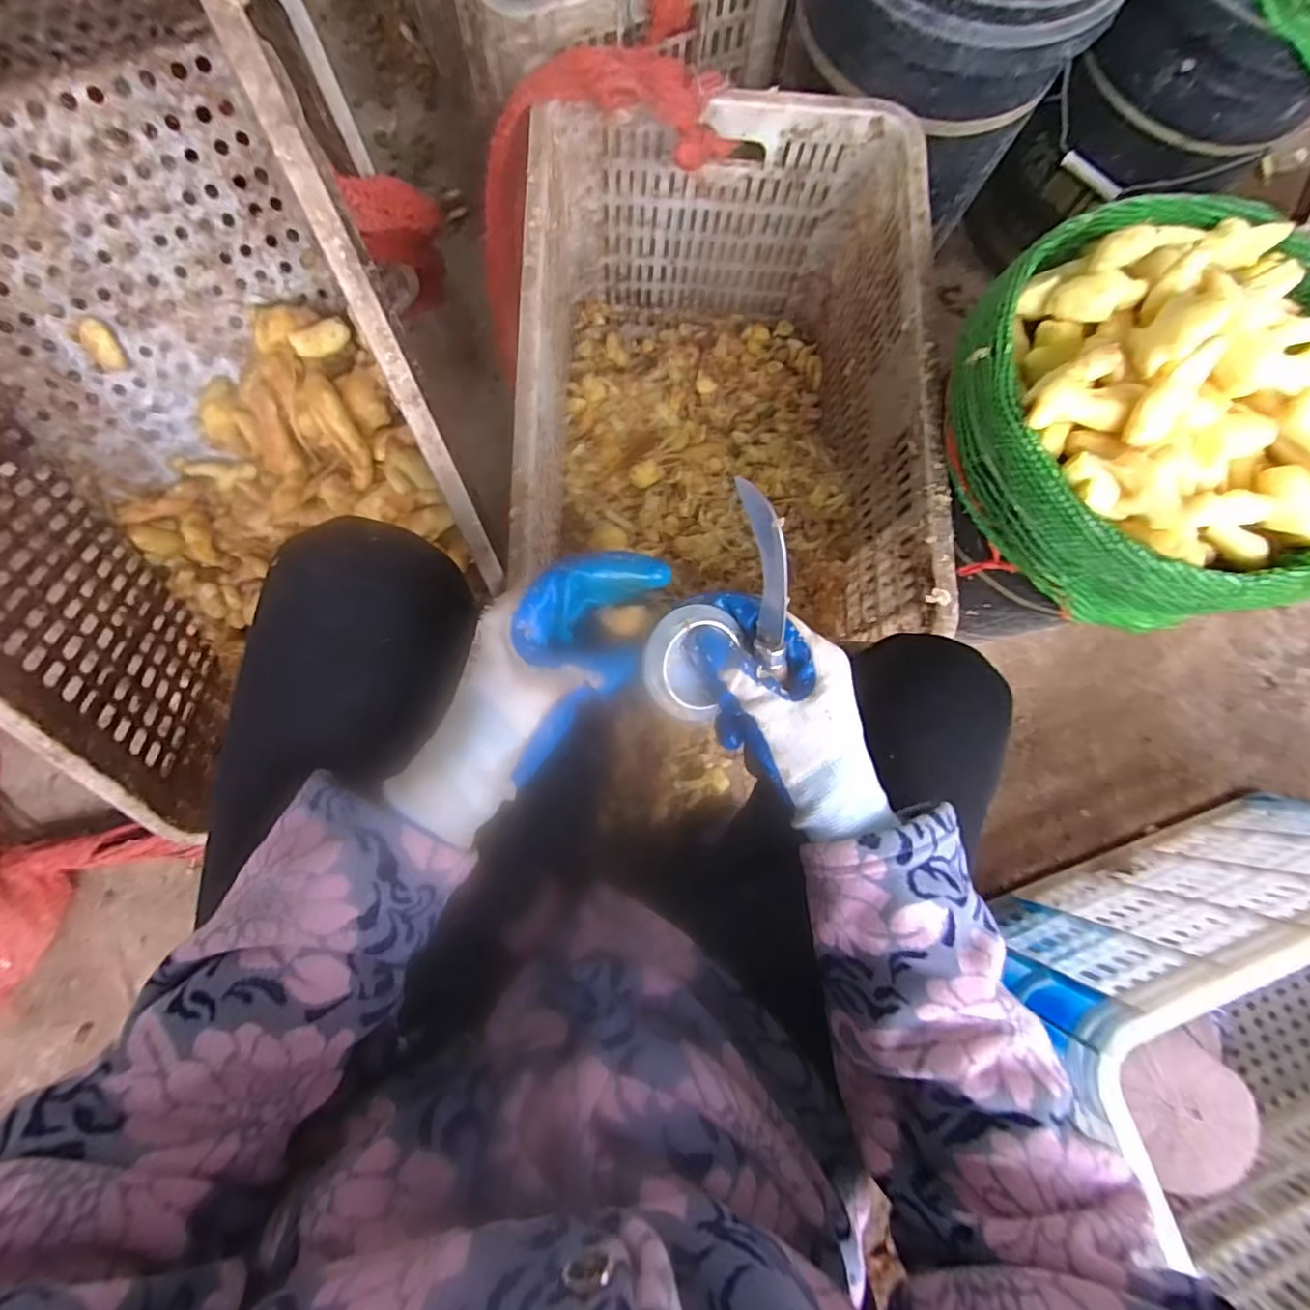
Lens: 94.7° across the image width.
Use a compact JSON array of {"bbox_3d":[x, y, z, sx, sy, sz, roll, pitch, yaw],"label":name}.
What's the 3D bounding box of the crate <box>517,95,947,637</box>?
[{"bbox_3d":[0.060,-0.258,0.646,0.352,0.266,0.474,1,80,-3],"label":"crate"}]

